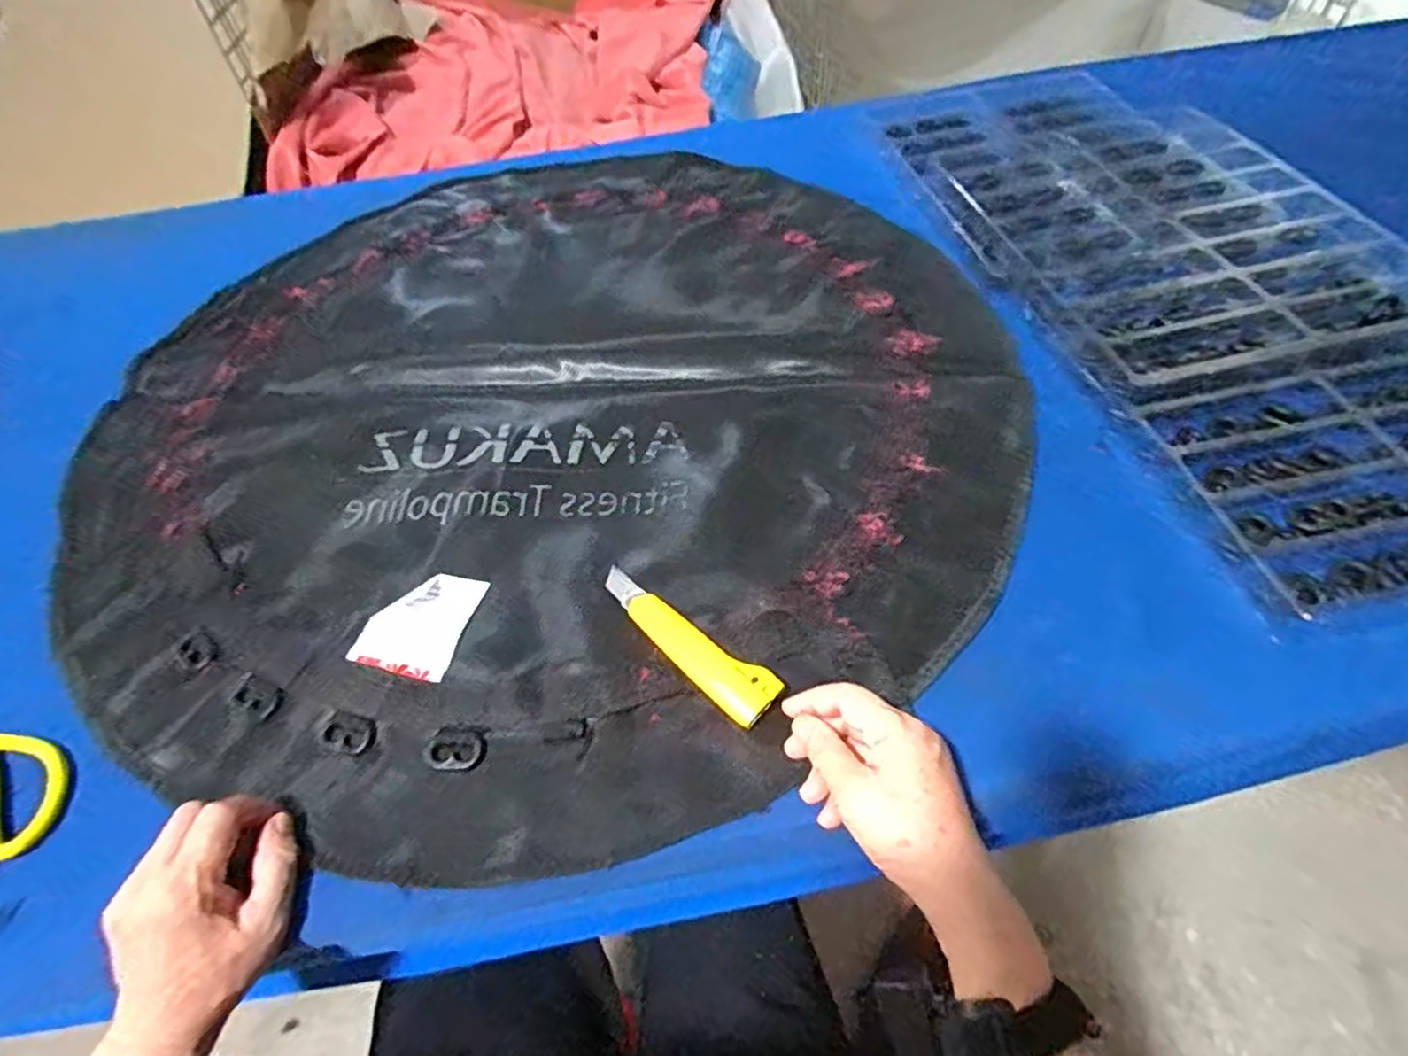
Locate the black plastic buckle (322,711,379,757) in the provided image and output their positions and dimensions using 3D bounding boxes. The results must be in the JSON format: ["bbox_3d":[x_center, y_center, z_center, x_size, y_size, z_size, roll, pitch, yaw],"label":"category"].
[{"bbox_3d":[-0.257,0.147,0.495,0.042,0.004,0.027,20,60,18],"label":"black plastic buckle"}]

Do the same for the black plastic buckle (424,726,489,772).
[{"bbox_3d":[-0.173,0.155,0.477,0.042,0.004,0.030,4,56,8],"label":"black plastic buckle"}]

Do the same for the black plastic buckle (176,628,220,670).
[{"bbox_3d":[-0.397,0.095,0.535,0.025,0.007,0.030,-40,62,-20],"label":"black plastic buckle"}]

